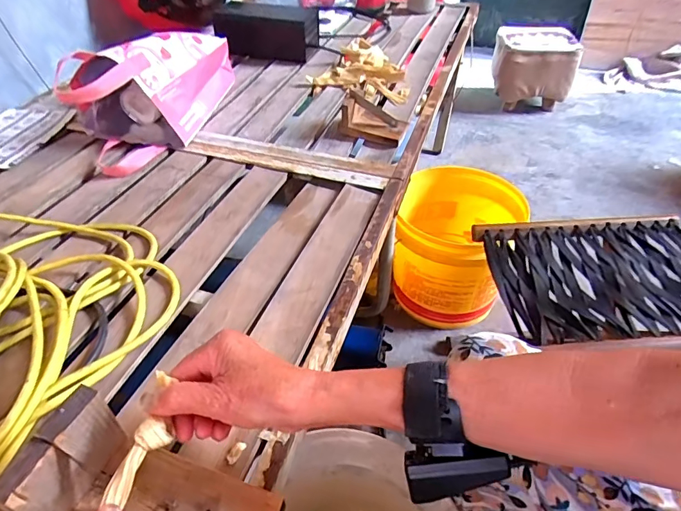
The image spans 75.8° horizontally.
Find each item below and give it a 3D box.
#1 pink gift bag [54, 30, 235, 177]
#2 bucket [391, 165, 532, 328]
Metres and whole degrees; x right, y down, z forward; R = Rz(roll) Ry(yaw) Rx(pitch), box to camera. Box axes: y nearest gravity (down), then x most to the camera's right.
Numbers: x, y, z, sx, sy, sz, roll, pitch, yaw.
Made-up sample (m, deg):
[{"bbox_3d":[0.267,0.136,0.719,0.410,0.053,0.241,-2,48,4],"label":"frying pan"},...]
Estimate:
[{"bbox_3d":[-0.336,-0.296,0.760,0.177,0.145,0.350,5,42,7],"label":"pink gift bag"},{"bbox_3d":[0.232,-0.014,0.895,0.230,0.224,0.250,-1,42,1],"label":"bucket"}]

